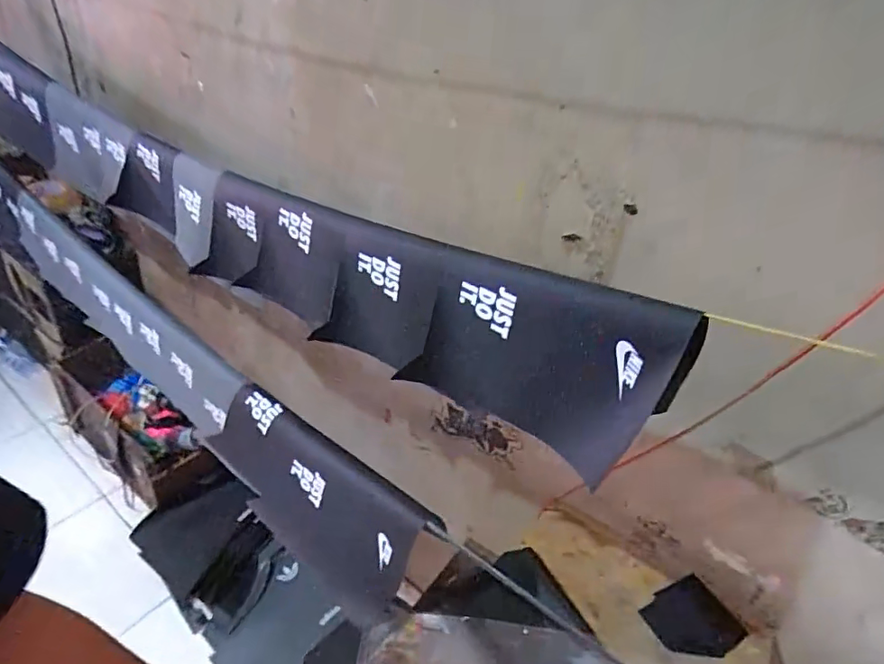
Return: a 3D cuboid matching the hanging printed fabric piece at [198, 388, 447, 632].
[{"bbox_3d":[-0.199,0.236,0.774,0.393,0.190,0.032,27,14,28],"label":"hanging printed fabric piece"}]

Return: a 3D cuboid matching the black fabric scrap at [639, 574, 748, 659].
[{"bbox_3d":[0.355,0.411,0.757,0.131,0.007,0.103,-7,32,-25],"label":"black fabric scrap"}]

